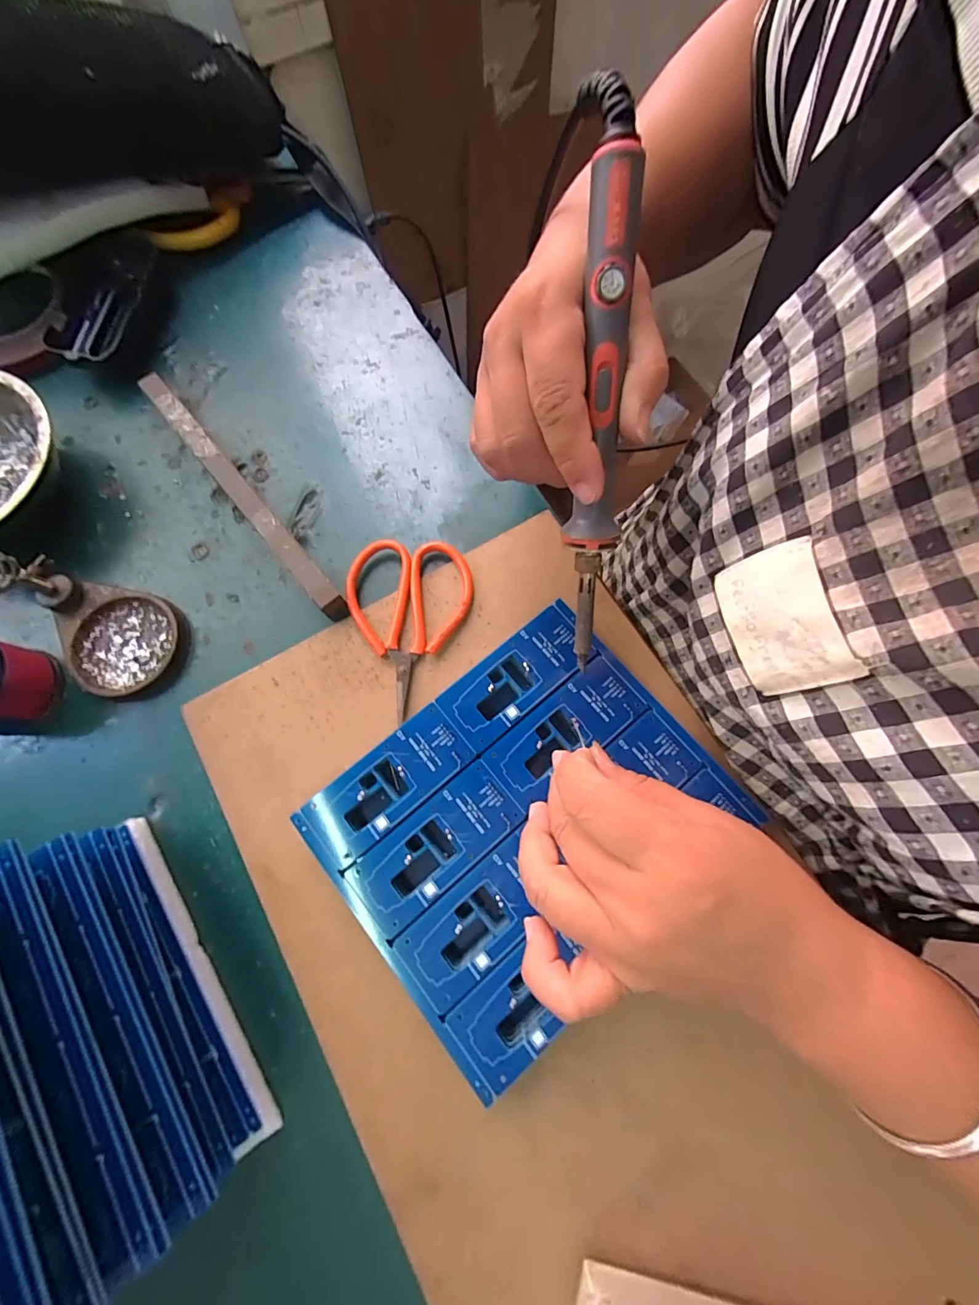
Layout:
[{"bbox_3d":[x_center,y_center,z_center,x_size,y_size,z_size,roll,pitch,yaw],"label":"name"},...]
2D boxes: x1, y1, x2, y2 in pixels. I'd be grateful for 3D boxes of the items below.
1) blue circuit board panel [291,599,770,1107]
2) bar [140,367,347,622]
[{"bbox_3d":[0.020,0.085,0.236,0.188,0.006,0.157,-38,78,-11],"label":"blue circuit board panel"},{"bbox_3d":[-0.163,-0.104,0.296,0.014,0.023,0.214,-39,78,-11],"label":"bar"}]

